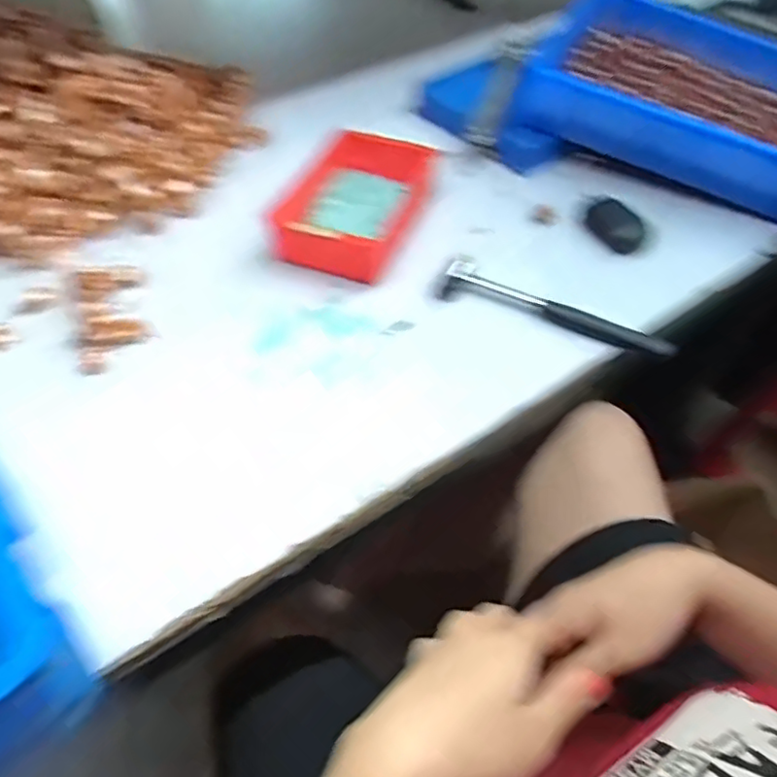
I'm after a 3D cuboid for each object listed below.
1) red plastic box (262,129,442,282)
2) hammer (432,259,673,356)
[{"bbox_3d":[-0.036,-0.211,0.693,0.132,0.055,0.193,16,52,11],"label":"red plastic box"},{"bbox_3d":[0.166,-0.078,0.614,0.234,0.031,0.046,22,54,15],"label":"hammer"}]

